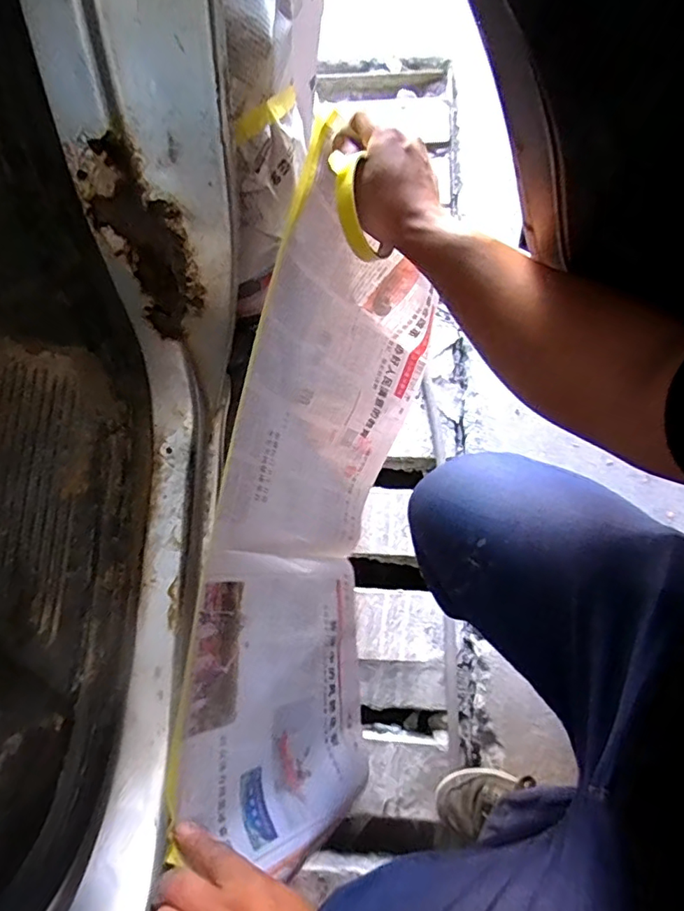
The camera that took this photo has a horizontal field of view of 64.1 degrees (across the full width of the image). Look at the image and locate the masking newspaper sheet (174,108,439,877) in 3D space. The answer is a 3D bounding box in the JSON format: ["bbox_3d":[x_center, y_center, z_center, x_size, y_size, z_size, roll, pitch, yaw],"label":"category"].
[{"bbox_3d":[-0.019,0.059,0.530,0.073,0.251,0.551,5,84,33],"label":"masking newspaper sheet"}]

